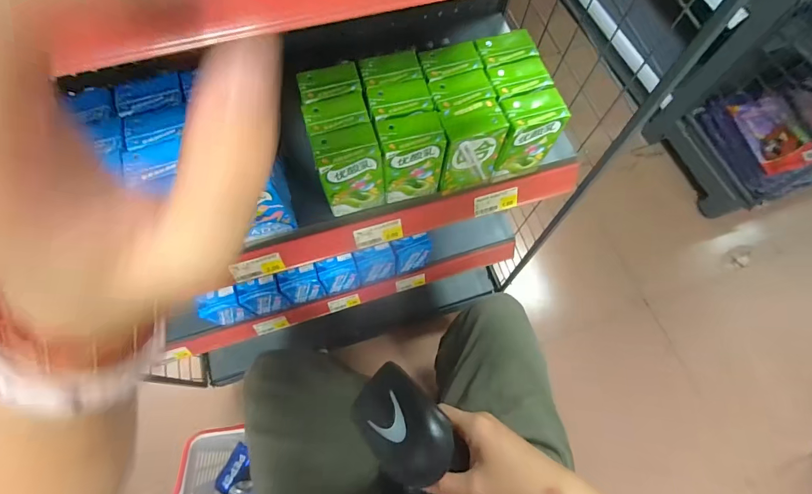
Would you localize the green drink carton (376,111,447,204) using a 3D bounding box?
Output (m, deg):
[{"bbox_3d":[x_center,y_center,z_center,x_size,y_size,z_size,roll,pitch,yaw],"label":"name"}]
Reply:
[{"bbox_3d":[0.005,-0.100,0.433,0.064,0.101,0.045,-13,69,-6],"label":"green drink carton"}]

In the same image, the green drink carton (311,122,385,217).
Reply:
[{"bbox_3d":[-0.061,-0.082,0.427,0.063,0.099,0.041,-14,69,-6],"label":"green drink carton"}]

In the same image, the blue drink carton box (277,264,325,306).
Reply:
[{"bbox_3d":[-0.180,0.065,0.667,0.066,0.083,0.033,-20,70,-9],"label":"blue drink carton box"}]

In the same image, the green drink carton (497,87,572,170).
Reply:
[{"bbox_3d":[0.134,-0.128,0.439,0.062,0.089,0.039,-15,69,-6],"label":"green drink carton"}]

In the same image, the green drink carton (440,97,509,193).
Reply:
[{"bbox_3d":[0.070,-0.113,0.437,0.066,0.095,0.044,-13,69,-6],"label":"green drink carton"}]

